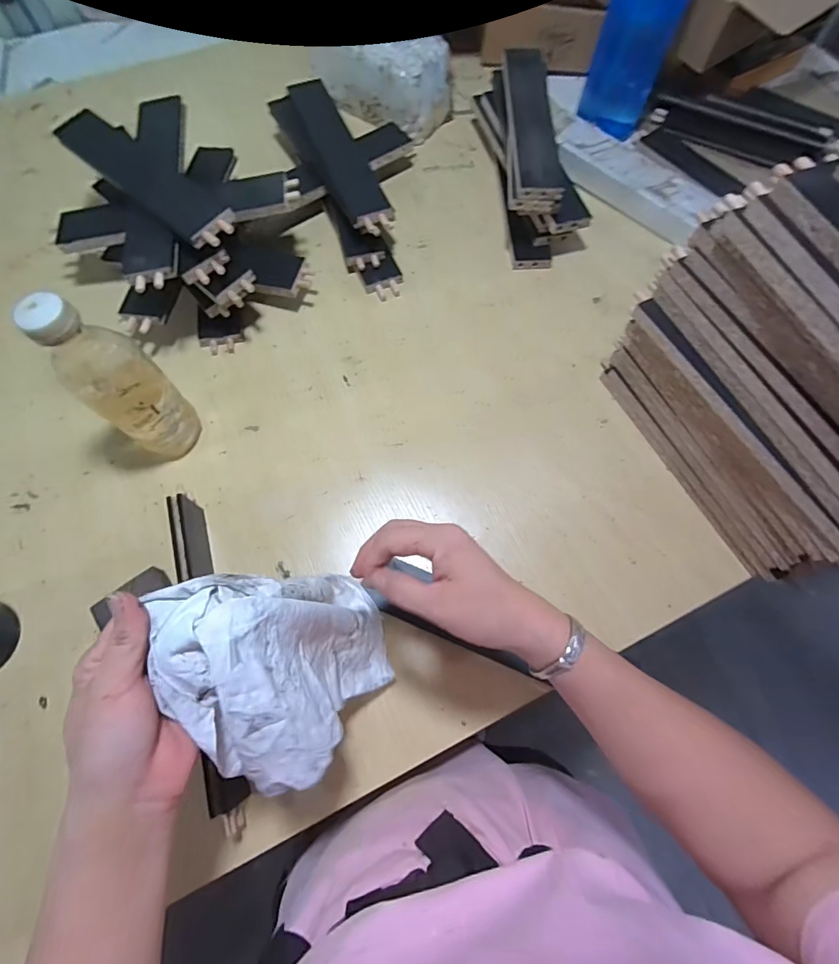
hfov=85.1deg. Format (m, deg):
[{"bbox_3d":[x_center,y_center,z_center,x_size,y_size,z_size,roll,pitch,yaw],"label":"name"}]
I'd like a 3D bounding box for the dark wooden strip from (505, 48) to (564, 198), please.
[{"bbox_3d":[0.151,-0.493,0.614,0.057,0.019,0.295,1,70,-1],"label":"dark wooden strip"}]

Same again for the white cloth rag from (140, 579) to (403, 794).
[{"bbox_3d":[-0.089,0.138,0.343,0.118,0.199,0.134,-20,71,-8],"label":"white cloth rag"}]

